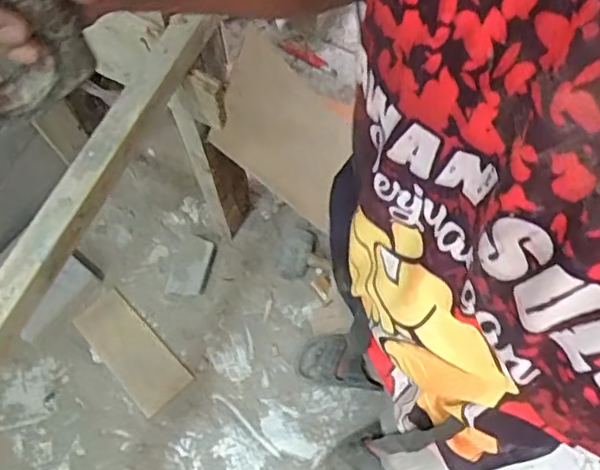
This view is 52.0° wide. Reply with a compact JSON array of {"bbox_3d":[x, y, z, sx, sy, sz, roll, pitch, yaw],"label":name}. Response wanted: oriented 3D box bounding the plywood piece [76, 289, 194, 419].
[{"bbox_3d":[-0.371,0.249,1.354,0.124,0.014,0.279,-40,74,-12],"label":"plywood piece"}]

